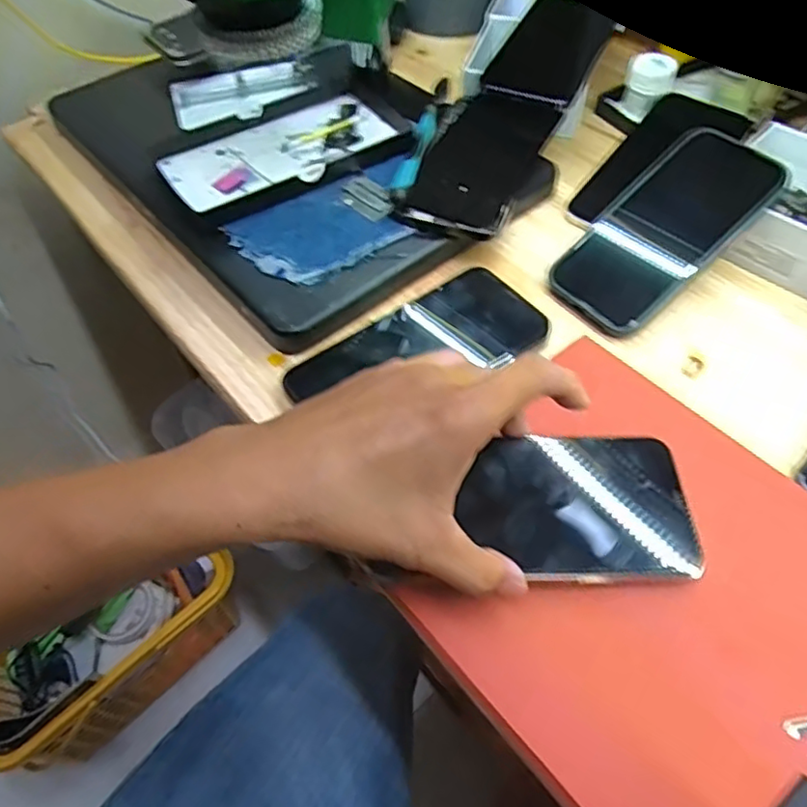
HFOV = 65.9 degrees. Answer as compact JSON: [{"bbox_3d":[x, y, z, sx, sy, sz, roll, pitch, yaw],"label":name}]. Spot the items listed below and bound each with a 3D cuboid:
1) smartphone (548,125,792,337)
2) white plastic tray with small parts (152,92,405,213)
[{"bbox_3d":[0.168,-0.112,0.403,0.145,0.011,0.075,-46,68,2],"label":"smartphone"},{"bbox_3d":[-0.092,-0.192,0.474,0.168,0.014,0.091,-32,60,-18],"label":"white plastic tray with small parts"}]

